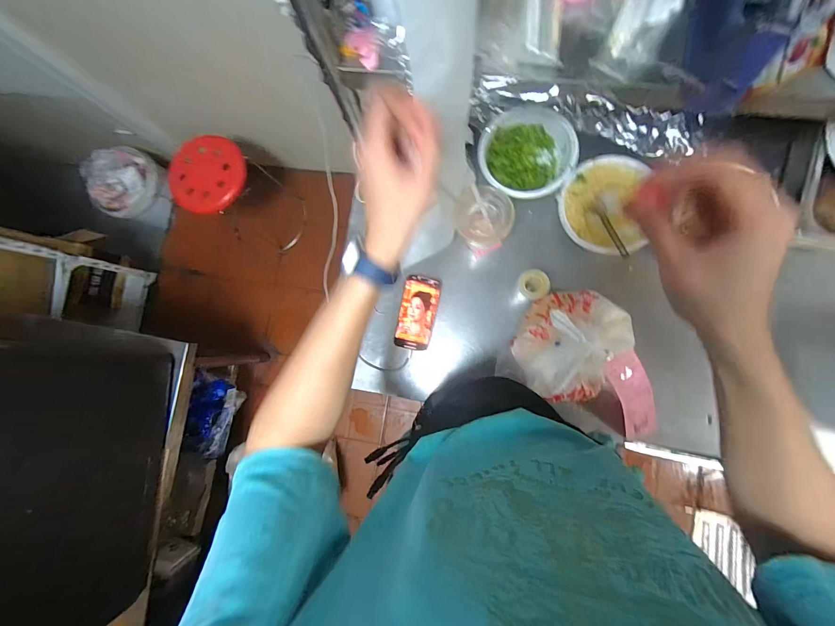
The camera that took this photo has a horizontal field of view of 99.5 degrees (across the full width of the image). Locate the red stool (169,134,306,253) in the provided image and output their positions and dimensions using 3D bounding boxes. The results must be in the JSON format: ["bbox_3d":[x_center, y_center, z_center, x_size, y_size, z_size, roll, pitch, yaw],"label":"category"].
[{"bbox_3d":[-0.661,-0.438,1.364,0.320,0.408,0.280,28,89,9],"label":"red stool"}]

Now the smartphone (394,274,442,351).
[{"bbox_3d":[0.001,-0.001,0.687,0.070,0.014,0.141,10,86,9],"label":"smartphone"}]

